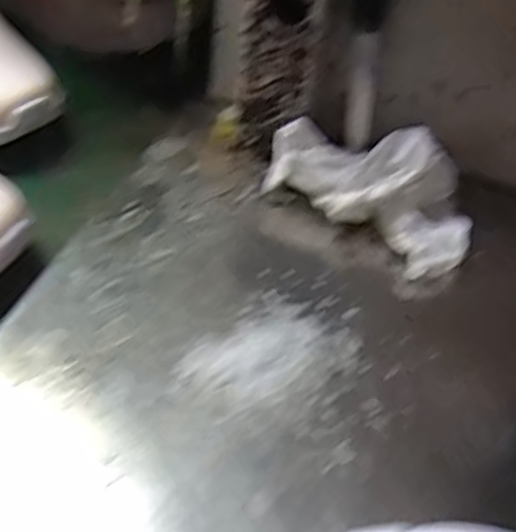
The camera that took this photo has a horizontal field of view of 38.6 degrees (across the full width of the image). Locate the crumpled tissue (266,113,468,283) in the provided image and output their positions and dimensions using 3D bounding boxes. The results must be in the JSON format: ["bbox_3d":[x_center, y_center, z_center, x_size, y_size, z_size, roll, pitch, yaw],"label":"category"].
[{"bbox_3d":[0.062,-0.043,0.384,0.107,0.047,0.054,35,53,22],"label":"crumpled tissue"}]

